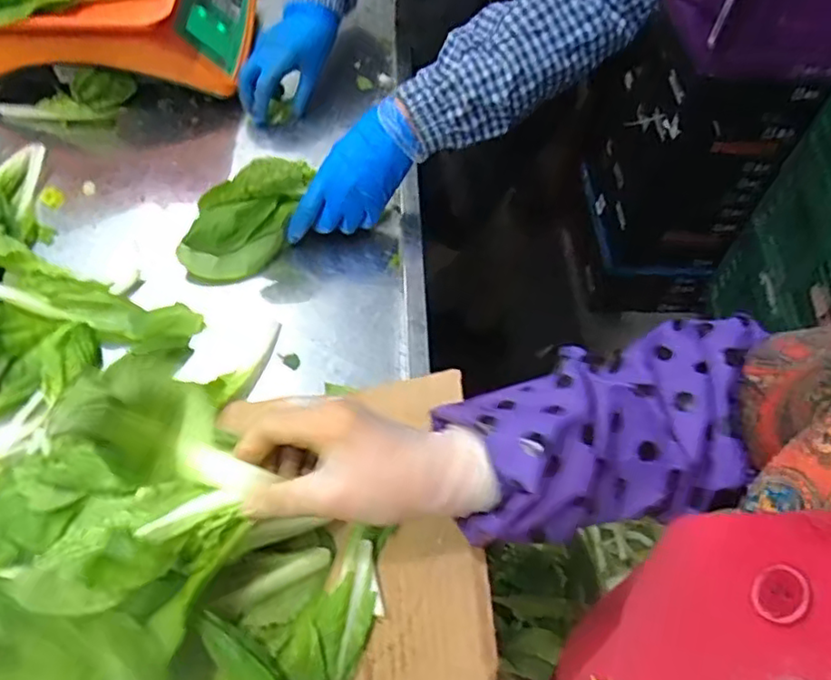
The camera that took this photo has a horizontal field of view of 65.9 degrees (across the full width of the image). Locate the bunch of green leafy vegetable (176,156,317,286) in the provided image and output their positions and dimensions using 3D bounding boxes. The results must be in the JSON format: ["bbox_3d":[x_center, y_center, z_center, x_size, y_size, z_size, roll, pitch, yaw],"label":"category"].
[{"bbox_3d":[-0.157,-0.111,0.599,0.142,0.077,0.030,-47,33,14],"label":"bunch of green leafy vegetable"}]

